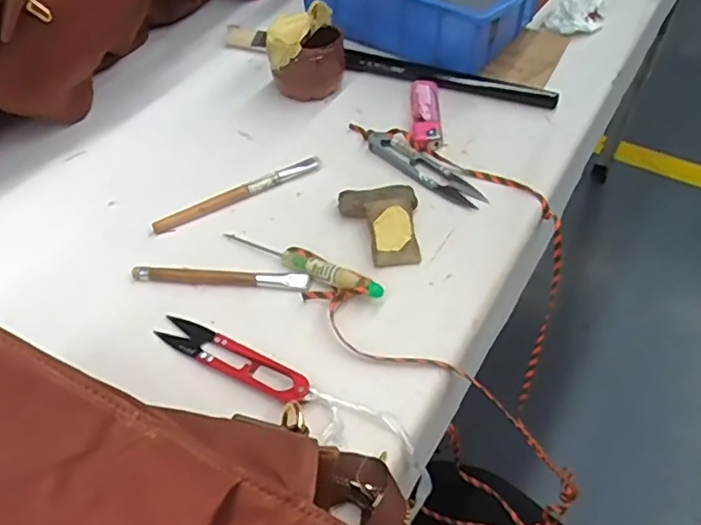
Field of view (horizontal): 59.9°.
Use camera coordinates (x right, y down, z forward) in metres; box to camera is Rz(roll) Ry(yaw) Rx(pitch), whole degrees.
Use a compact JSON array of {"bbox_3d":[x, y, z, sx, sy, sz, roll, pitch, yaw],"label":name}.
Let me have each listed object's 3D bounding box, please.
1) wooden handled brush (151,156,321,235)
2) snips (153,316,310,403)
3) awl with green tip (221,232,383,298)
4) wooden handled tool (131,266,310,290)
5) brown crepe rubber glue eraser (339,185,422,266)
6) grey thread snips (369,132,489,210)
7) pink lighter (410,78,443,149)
[{"bbox_3d":[-0.079,-0.049,0.434,0.127,0.010,0.009,-25,54,-19],"label":"wooden handled brush"},{"bbox_3d":[-0.067,0.053,0.342,0.098,0.008,0.020,25,55,20],"label":"snips"},{"bbox_3d":[-0.031,-0.002,0.385,0.115,0.012,0.016,26,56,21],"label":"awl with green tip"},{"bbox_3d":[-0.081,0.009,0.380,0.109,0.007,0.011,4,51,4],"label":"wooden handled tool"},{"bbox_3d":[0.019,-0.028,0.406,0.051,0.018,0.064,-1,50,0],"label":"brown crepe rubber glue eraser"},{"bbox_3d":[0.053,-0.071,0.451,0.024,0.007,0.105,-36,58,-25],"label":"grey thread snips"},{"bbox_3d":[0.059,-0.118,0.481,0.023,0.009,0.084,1,50,2],"label":"pink lighter"}]

